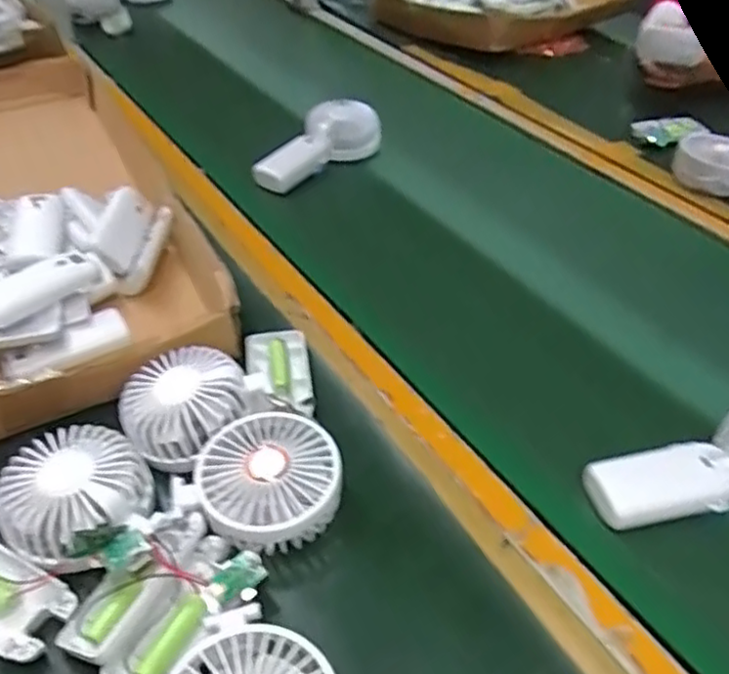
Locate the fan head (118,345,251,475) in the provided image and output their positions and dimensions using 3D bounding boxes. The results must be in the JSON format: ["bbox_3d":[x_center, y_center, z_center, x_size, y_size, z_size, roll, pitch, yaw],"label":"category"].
[{"bbox_3d":[-0.122,0.047,0.451,0.079,0.039,0.076,2,42,-2],"label":"fan head"}]

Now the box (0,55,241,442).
[{"bbox_3d":[-0.352,-0.100,0.676,0.307,0.152,0.579,-15,46,-21],"label":"box"}]

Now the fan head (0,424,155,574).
[{"bbox_3d":[-0.175,0.095,0.404,0.079,0.034,0.084,2,42,-2],"label":"fan head"}]

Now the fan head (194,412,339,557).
[{"bbox_3d":[-0.060,0.090,0.414,0.083,0.037,0.083,2,42,-2],"label":"fan head"}]

